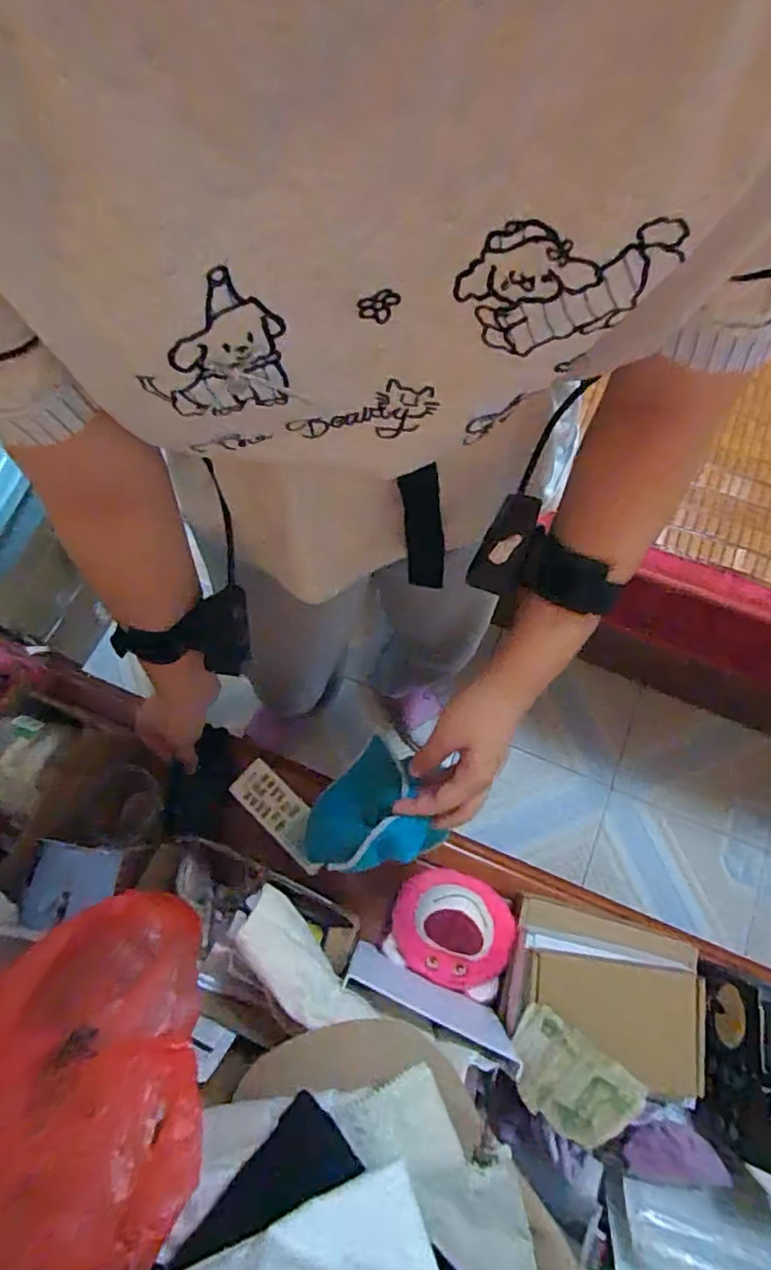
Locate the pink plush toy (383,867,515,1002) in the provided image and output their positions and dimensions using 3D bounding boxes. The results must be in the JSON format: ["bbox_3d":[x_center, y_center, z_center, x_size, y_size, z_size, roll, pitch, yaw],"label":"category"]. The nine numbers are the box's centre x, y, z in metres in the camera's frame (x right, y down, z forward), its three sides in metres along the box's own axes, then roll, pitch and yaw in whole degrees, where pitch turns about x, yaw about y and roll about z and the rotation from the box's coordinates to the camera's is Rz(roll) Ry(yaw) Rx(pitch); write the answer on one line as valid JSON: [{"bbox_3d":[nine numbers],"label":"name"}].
[{"bbox_3d":[0.061,0.270,0.554,0.111,0.061,0.096,18,74,6],"label":"pink plush toy"}]

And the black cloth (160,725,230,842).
[{"bbox_3d":[-0.192,0.150,0.626,0.058,0.005,0.110,16,69,-28],"label":"black cloth"}]

